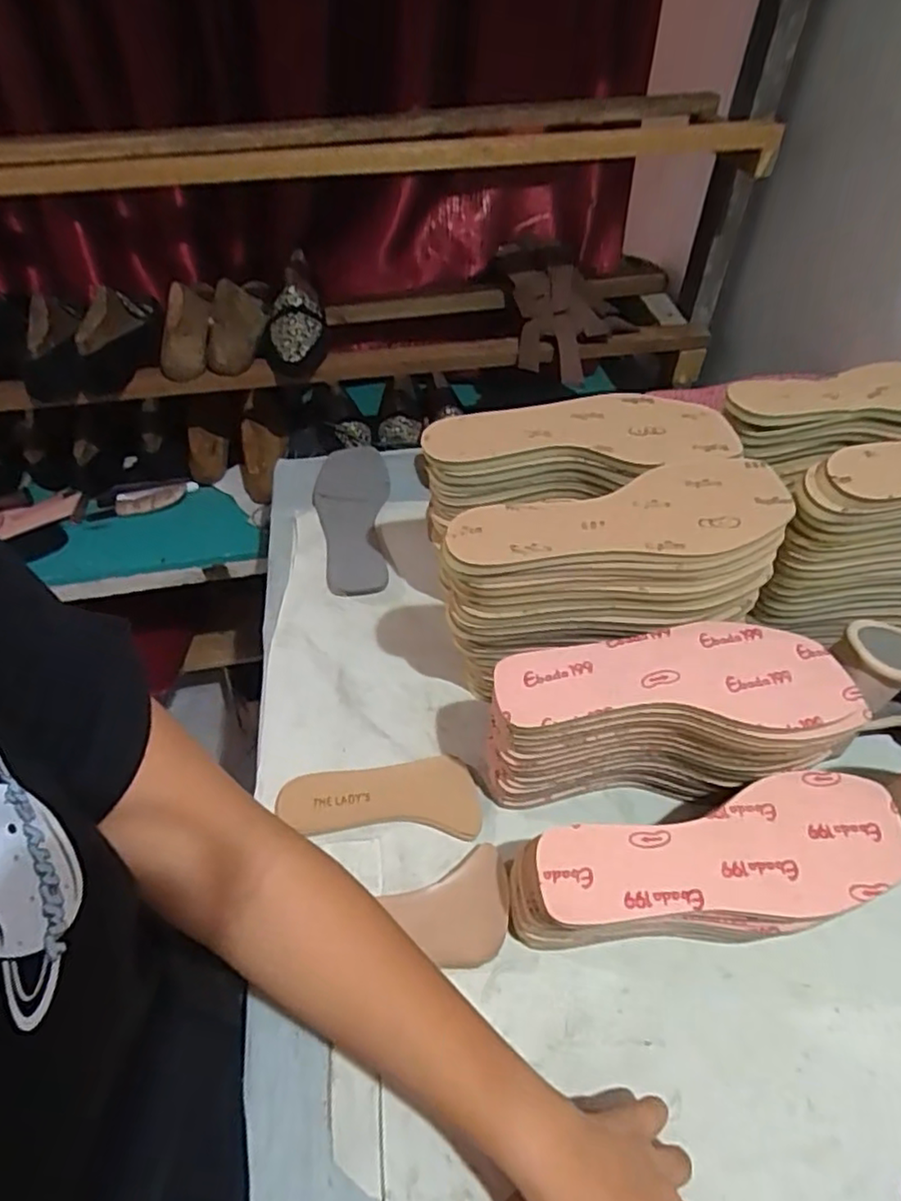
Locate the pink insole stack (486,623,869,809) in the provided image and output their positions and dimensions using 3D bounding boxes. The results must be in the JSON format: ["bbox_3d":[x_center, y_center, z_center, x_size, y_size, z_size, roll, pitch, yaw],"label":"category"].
[{"bbox_3d":[0.148,0.097,0.481,0.239,0.143,0.088,-2,49,-1],"label":"pink insole stack"}]

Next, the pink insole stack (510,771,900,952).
[{"bbox_3d":[0.169,0.189,0.438,0.255,0.089,0.087,-9,48,-7],"label":"pink insole stack"}]

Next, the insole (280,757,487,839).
[{"bbox_3d":[-0.056,0.158,0.517,0.155,0.014,0.060,-2,49,-1],"label":"insole"}]

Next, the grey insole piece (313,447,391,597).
[{"bbox_3d":[-0.114,-0.101,0.741,0.084,0.011,0.247,-2,49,-2],"label":"grey insole piece"}]

